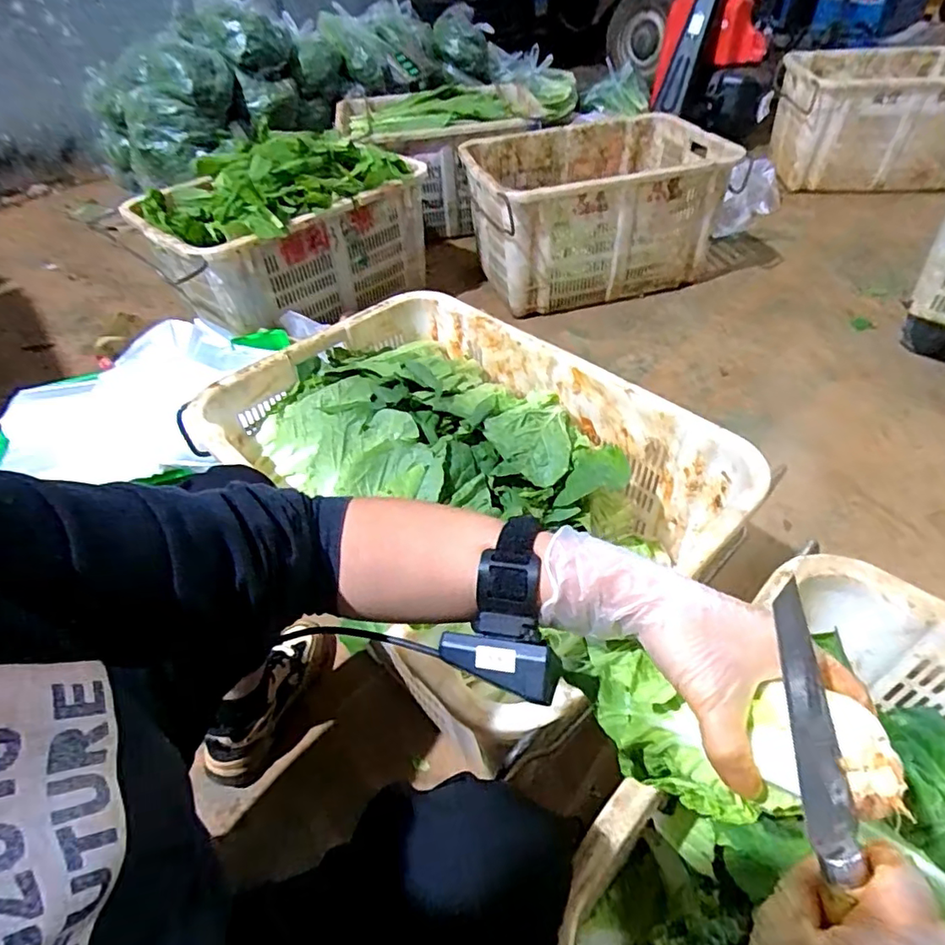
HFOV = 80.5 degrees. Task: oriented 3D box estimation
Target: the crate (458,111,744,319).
[{"bbox_3d":[0.354,-0.760,1.639,0.699,0.355,0.510,-16,46,-9],"label":"crate"}]

